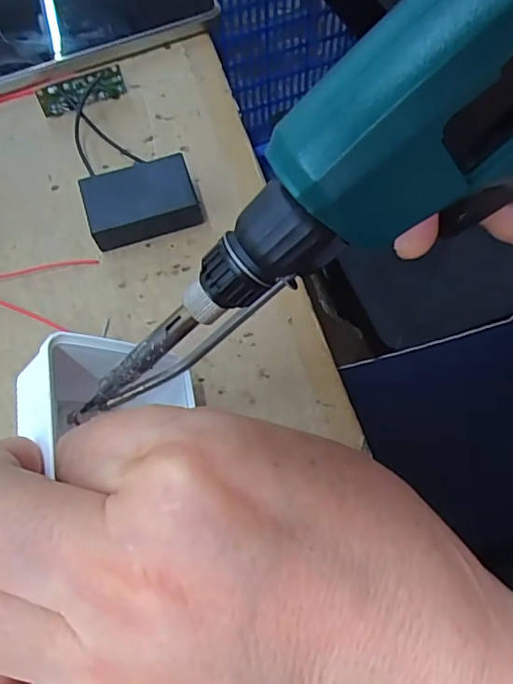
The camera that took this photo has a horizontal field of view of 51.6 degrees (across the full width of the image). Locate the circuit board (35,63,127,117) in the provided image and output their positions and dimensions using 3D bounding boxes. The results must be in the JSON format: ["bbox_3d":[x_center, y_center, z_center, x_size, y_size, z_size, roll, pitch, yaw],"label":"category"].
[{"bbox_3d":[-0.091,-0.131,0.276,0.044,0.016,0.006,-24,55,-9],"label":"circuit board"}]

